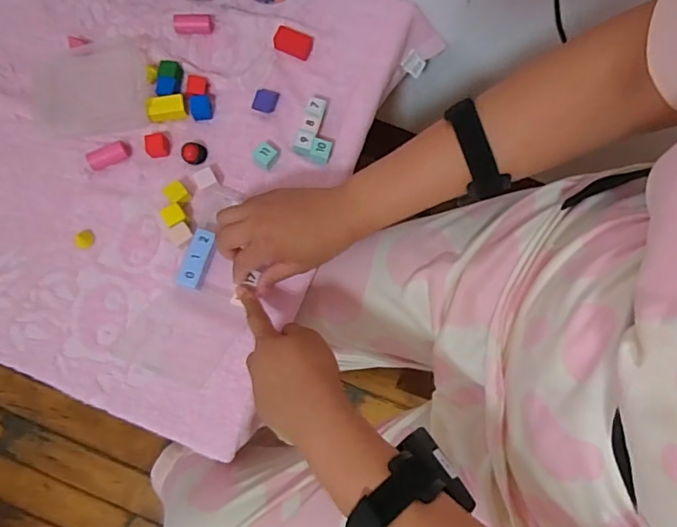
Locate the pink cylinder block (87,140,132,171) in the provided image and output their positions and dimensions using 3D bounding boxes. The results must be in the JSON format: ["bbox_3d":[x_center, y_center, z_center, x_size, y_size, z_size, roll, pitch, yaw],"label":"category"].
[{"bbox_3d":[-0.259,-0.123,0.576,0.048,0.015,0.020,-22,80,-5],"label":"pink cylinder block"}]

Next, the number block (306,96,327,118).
[{"bbox_3d":[-0.025,-0.174,0.577,0.020,0.023,0.022,17,79,2],"label":"number block"}]

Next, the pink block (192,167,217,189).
[{"bbox_3d":[-0.145,-0.092,0.560,0.021,0.023,0.018,-26,80,-6],"label":"pink block"}]

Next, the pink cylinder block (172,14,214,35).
[{"bbox_3d":[-0.172,-0.285,0.609,0.044,0.023,0.022,-3,79,-1],"label":"pink cylinder block"}]

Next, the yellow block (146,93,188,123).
[{"bbox_3d":[-0.196,-0.178,0.579,0.042,0.016,0.024,-12,79,-3],"label":"yellow block"}]

